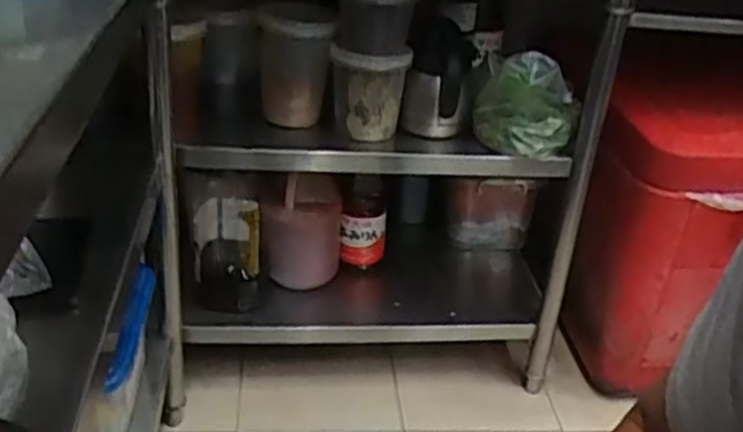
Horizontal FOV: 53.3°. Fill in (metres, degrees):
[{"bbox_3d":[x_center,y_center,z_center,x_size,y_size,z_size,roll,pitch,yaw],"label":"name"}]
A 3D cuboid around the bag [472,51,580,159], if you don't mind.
[{"bbox_3d":[0.278,-0.210,1.310,0.172,0.156,0.165,12,30,12],"label":"bag"}]

